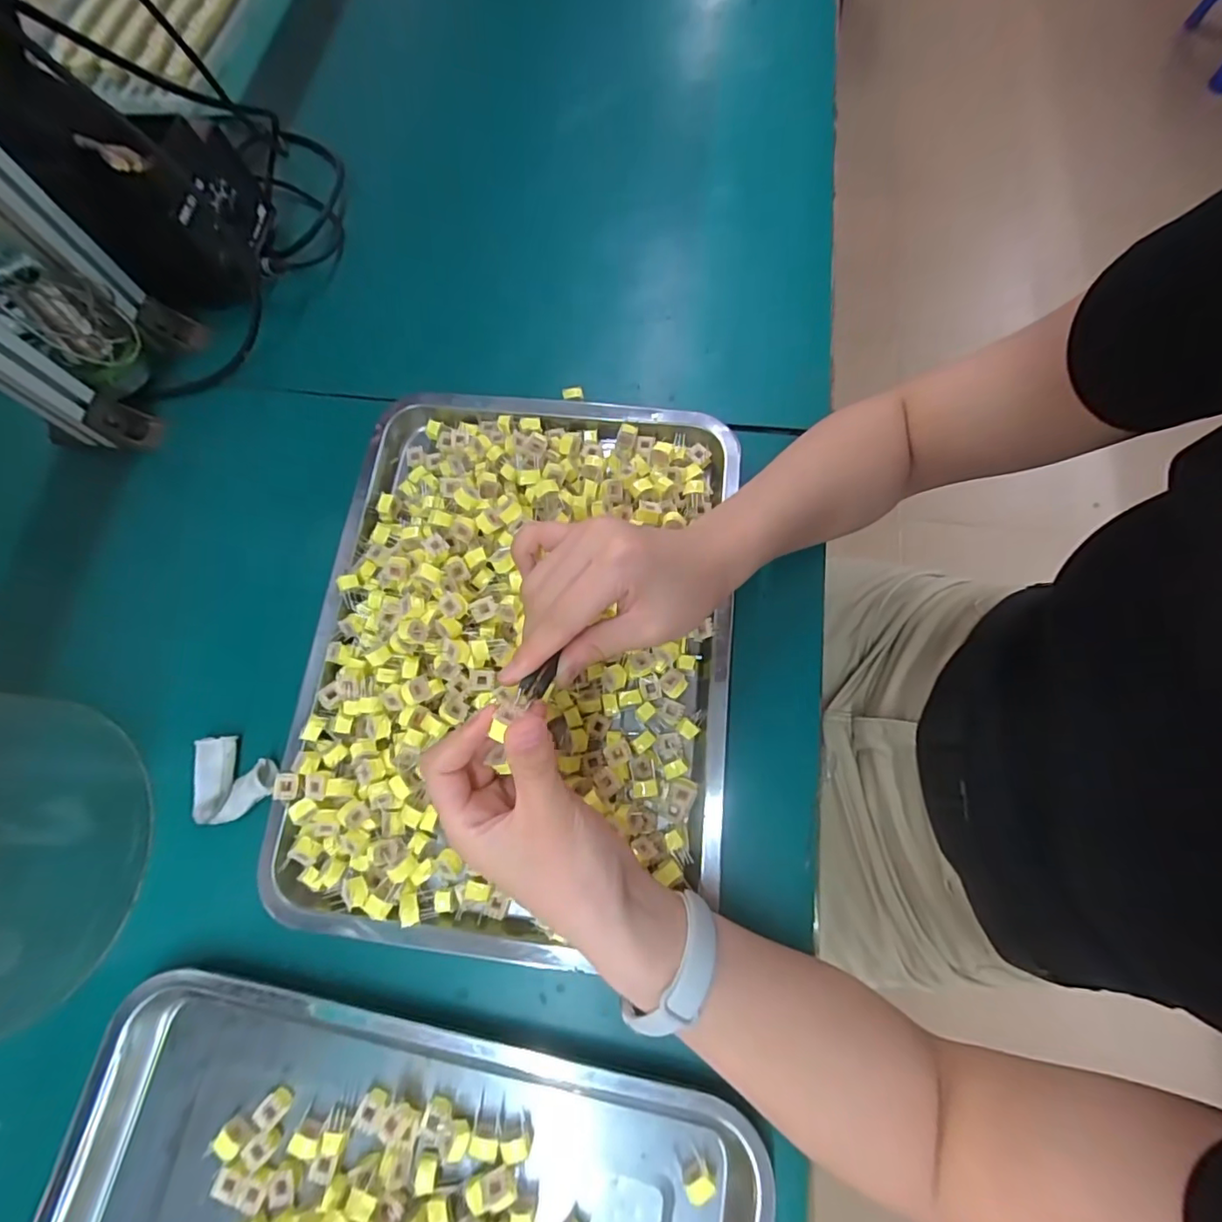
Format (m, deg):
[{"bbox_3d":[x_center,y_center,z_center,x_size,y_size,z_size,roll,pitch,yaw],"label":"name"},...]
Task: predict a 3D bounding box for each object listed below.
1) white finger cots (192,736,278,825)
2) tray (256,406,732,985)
[{"bbox_3d":[-0.263,0.116,0.385,0.056,0.012,0.057,-7,72,0],"label":"white finger cots"},{"bbox_3d":[-0.063,0.018,0.382,0.293,0.044,0.387,6,73,4],"label":"tray"}]

